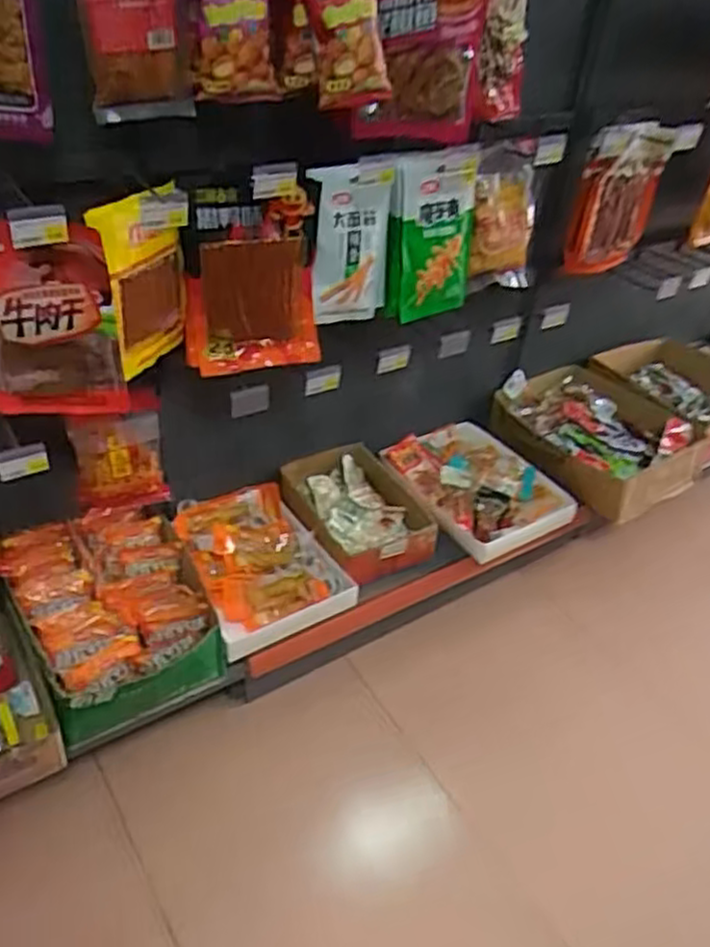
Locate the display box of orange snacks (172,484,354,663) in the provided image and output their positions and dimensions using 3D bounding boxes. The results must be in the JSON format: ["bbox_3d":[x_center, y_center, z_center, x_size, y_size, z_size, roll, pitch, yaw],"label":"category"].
[{"bbox_3d":[-0.182,0.161,1.401,0.247,0.083,0.295,-19,45,-30],"label":"display box of orange snacks"}]

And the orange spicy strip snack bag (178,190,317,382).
[{"bbox_3d":[-0.145,-0.274,1.091,0.195,0.258,0.053,-5,40,-16],"label":"orange spicy strip snack bag"}]

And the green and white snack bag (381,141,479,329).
[{"bbox_3d":[0.125,-0.374,1.201,0.176,0.257,0.035,-19,45,-29],"label":"green and white snack bag"}]

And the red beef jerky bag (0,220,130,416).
[{"bbox_3d":[-0.390,-0.188,0.950,0.172,0.260,0.037,3,38,-5],"label":"red beef jerky bag"}]

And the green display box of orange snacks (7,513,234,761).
[{"bbox_3d":[-0.400,0.231,1.261,0.267,0.150,0.357,-18,45,-29],"label":"green display box of orange snacks"}]

